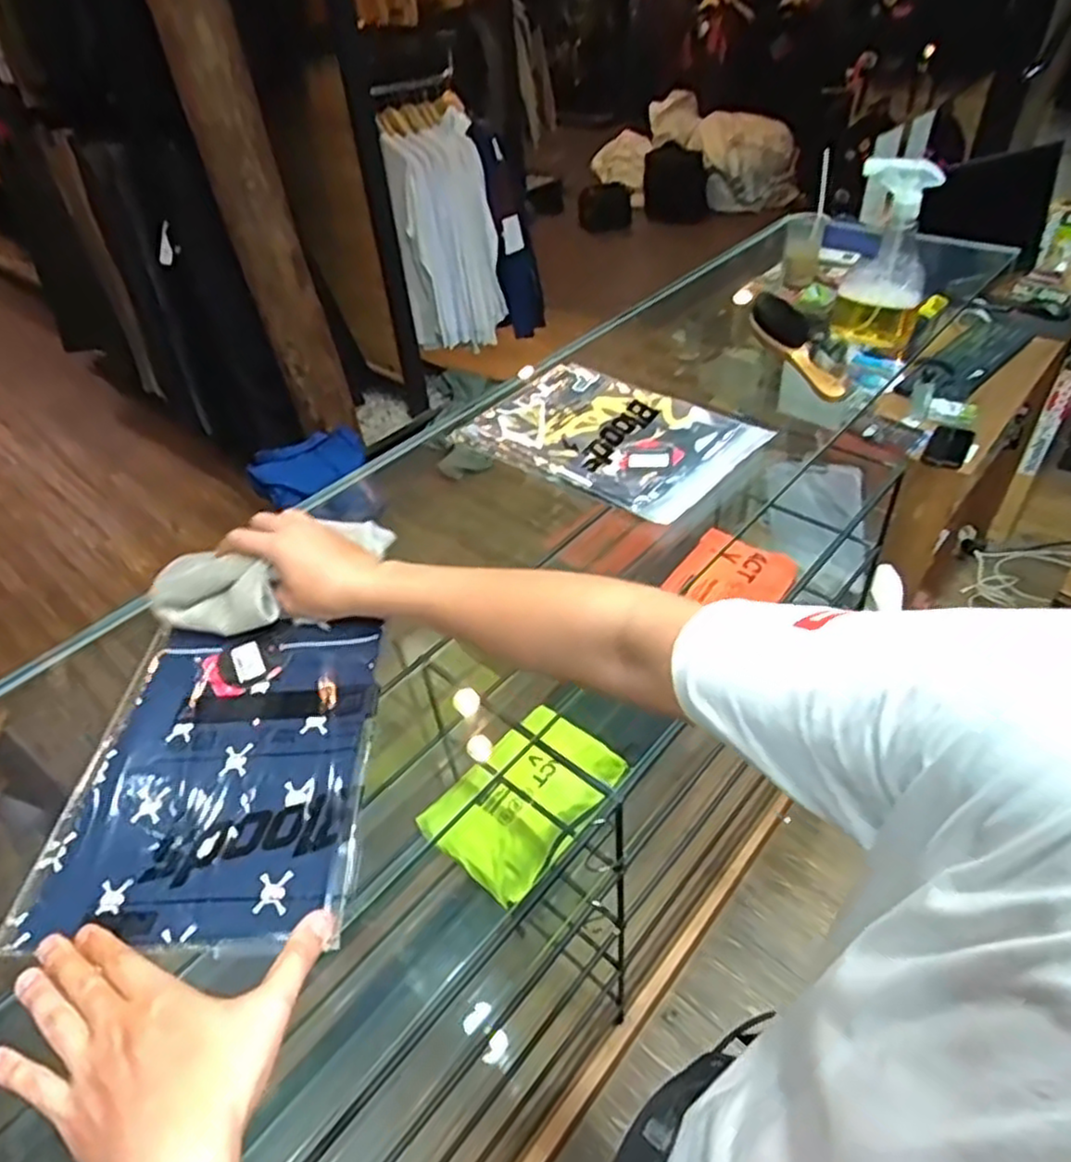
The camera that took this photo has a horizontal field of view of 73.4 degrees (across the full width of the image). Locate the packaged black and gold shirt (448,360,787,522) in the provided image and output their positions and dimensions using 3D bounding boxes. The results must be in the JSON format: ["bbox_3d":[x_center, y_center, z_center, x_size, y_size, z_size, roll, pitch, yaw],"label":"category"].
[{"bbox_3d":[0.081,-0.171,0.824,0.301,0.016,0.200,32,54,34],"label":"packaged black and gold shirt"}]

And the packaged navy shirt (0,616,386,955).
[{"bbox_3d":[-0.234,0.134,0.535,0.220,0.013,0.261,-4,42,2],"label":"packaged navy shirt"}]

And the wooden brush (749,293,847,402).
[{"bbox_3d":[0.332,-0.304,0.928,0.052,0.047,0.229,-6,42,0],"label":"wooden brush"}]

